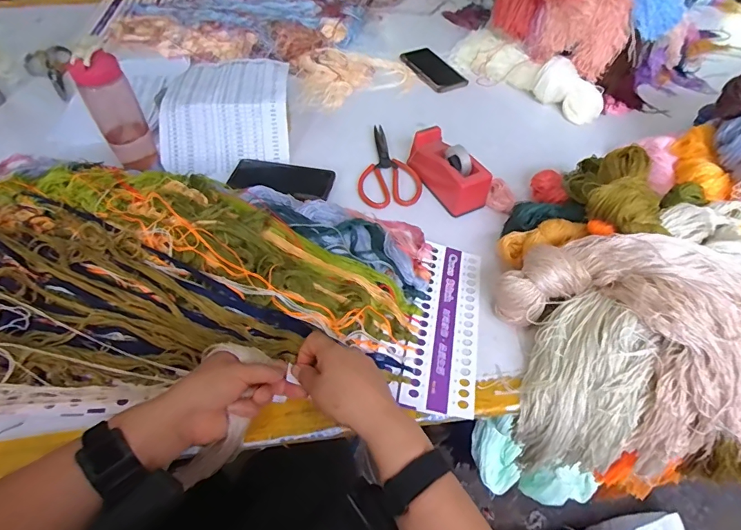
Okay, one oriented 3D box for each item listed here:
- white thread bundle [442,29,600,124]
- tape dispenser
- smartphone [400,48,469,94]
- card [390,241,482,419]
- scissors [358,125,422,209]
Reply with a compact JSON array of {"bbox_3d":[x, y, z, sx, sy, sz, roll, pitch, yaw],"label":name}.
[{"bbox_3d":[0.308,-0.399,0.887,0.094,0.062,0.345,-36,61,-24],"label":"white thread bundle"},{"bbox_3d":[0.123,-0.155,0.693,0.070,0.066,0.146,-22,57,-16],"label":"tape dispenser"},{"bbox_3d":[0.133,-0.417,0.932,0.081,0.011,0.158,-27,58,-19],"label":"smartphone"},{"bbox_3d":[0.100,0.073,0.557,0.086,0.005,0.238,15,53,5],"label":"card"},{"bbox_3d":[0.023,-0.171,0.750,0.101,0.017,0.183,-8,54,-7],"label":"scissors"}]

